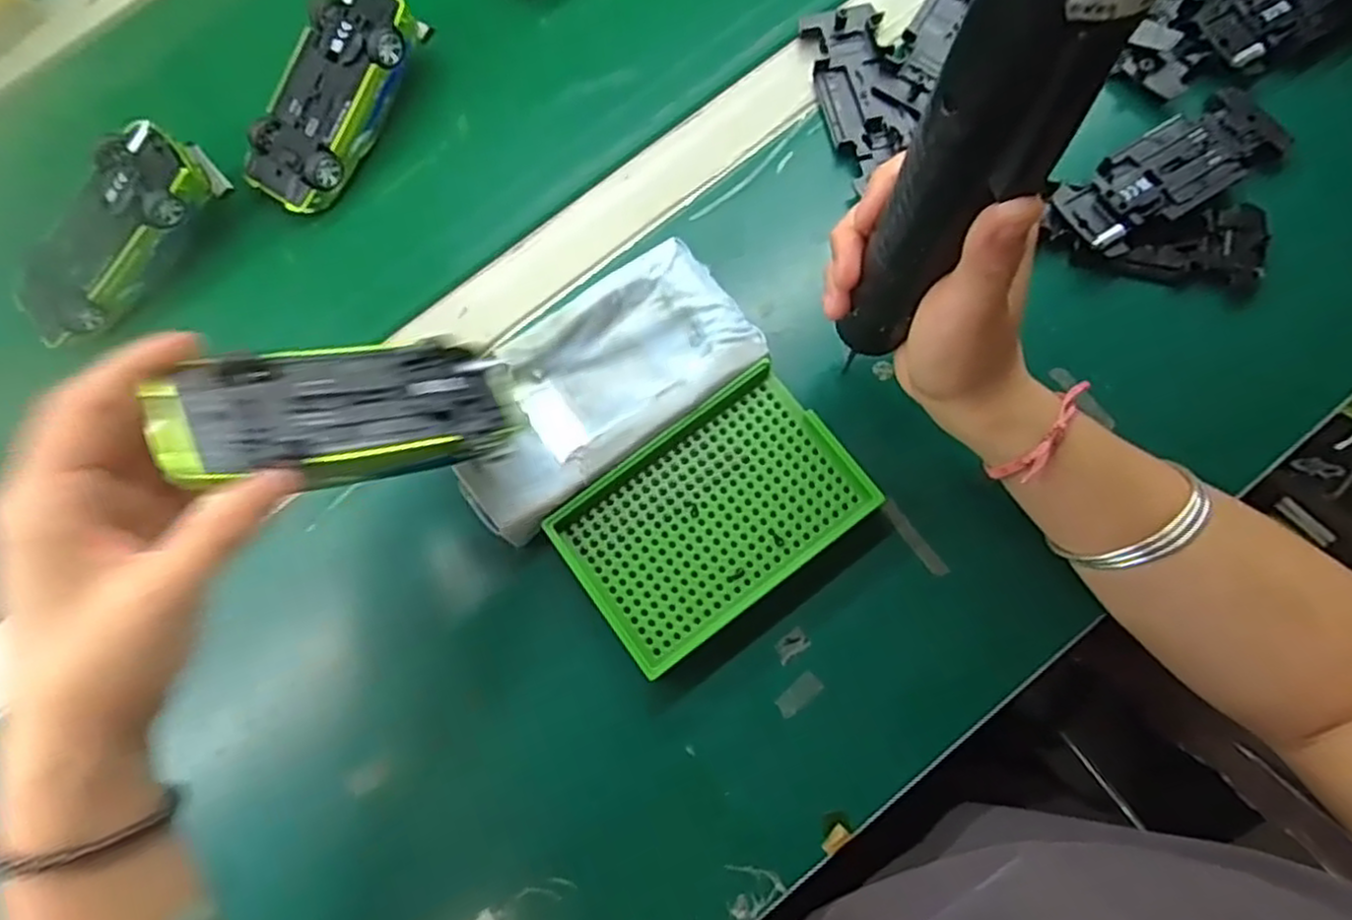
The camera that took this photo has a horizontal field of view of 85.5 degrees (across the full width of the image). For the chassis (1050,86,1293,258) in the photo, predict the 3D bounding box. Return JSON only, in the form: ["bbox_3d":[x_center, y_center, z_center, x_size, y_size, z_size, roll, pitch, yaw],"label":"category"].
[{"bbox_3d":[0.262,-0.153,0.388,0.126,0.022,0.051,-28,76,-4],"label":"chassis"}]

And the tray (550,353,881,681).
[{"bbox_3d":[0.018,0.027,0.355,0.136,0.021,0.088,-37,77,-6],"label":"tray"}]

